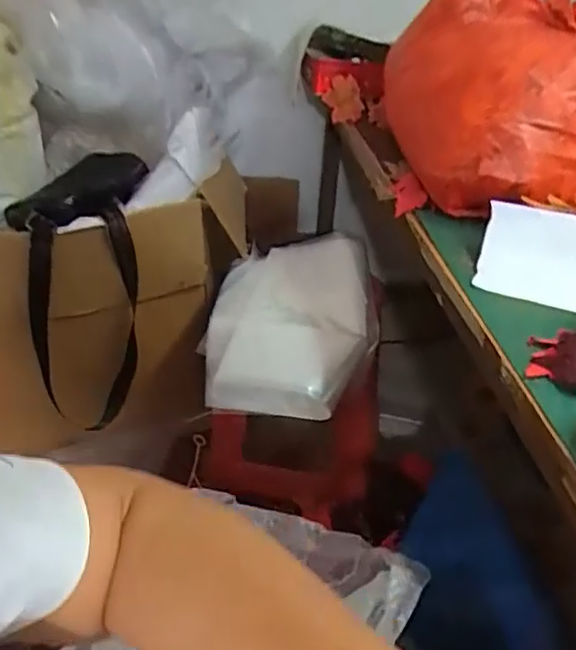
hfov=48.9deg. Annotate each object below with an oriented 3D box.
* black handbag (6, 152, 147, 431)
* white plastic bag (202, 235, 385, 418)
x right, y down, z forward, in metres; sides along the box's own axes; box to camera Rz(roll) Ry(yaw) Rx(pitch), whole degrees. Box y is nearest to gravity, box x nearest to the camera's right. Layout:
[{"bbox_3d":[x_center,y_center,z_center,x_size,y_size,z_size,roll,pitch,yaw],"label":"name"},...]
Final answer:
[{"bbox_3d":[-0.364,-0.045,1.177,0.211,0.487,0.163,-4,35,-11],"label":"black handbag"},{"bbox_3d":[0.011,-0.004,1.169,0.289,0.166,0.391,8,35,6],"label":"white plastic bag"}]

